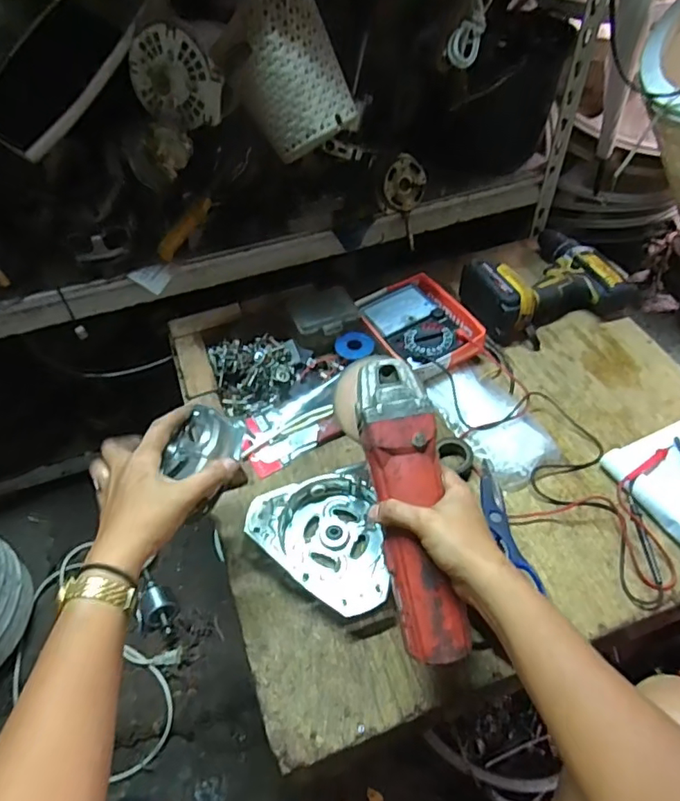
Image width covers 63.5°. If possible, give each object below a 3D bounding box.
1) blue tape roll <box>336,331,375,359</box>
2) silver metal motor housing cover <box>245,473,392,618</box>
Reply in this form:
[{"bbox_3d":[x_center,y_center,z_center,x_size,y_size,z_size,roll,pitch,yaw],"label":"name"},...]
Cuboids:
[{"bbox_3d":[0.018,-0.079,0.773,0.050,0.012,0.061,-21,52,-14],"label":"blue tape roll"},{"bbox_3d":[-0.023,0.158,0.588,0.141,0.039,0.163,-9,50,-5],"label":"silver metal motor housing cover"}]

